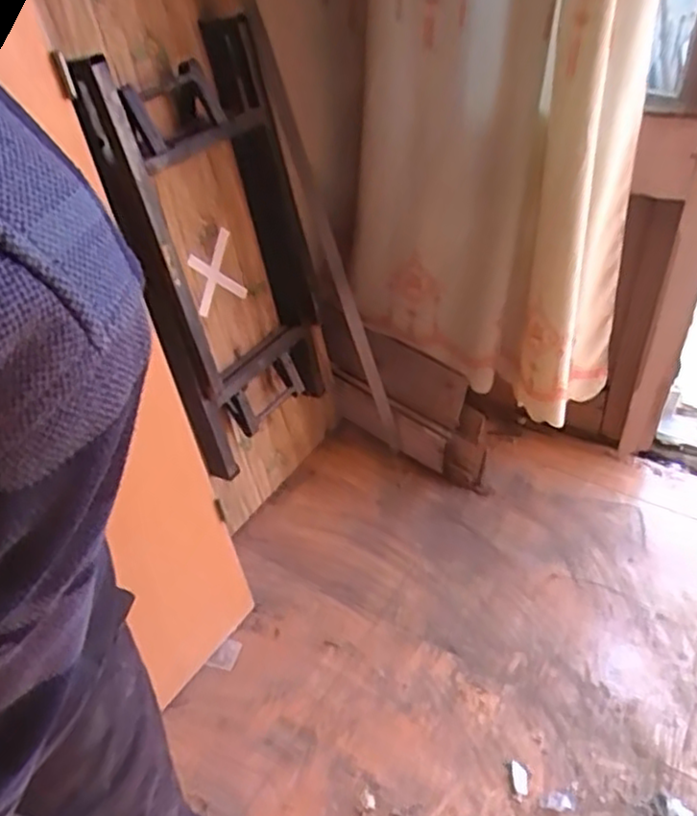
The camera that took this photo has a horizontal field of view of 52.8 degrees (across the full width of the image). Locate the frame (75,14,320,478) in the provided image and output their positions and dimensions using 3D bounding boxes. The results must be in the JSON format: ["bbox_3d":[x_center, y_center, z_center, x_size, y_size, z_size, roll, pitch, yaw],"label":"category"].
[{"bbox_3d":[-0.248,-0.259,1.363,0.090,0.828,0.444,12,42,31],"label":"frame"}]

